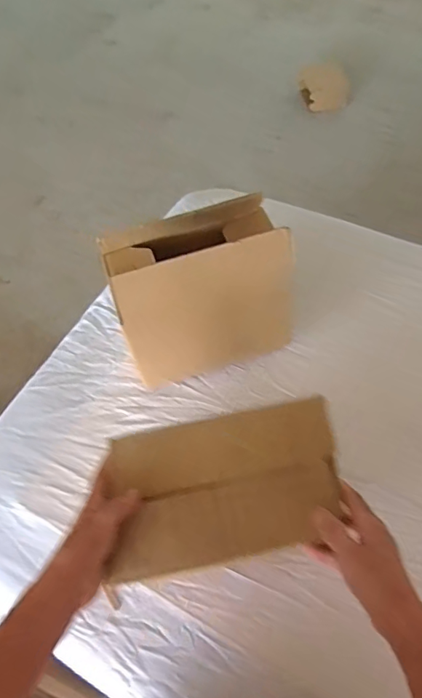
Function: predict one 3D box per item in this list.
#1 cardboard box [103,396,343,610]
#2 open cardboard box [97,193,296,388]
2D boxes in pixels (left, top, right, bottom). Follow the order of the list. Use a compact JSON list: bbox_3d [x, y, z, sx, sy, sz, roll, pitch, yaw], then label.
[{"bbox_3d":[0.011,0.132,0.481,0.218,0.042,0.131,-9,58,-2],"label":"cardboard box"},{"bbox_3d":[-0.013,-0.078,0.696,0.229,0.225,0.145,-15,59,-6],"label":"open cardboard box"}]

